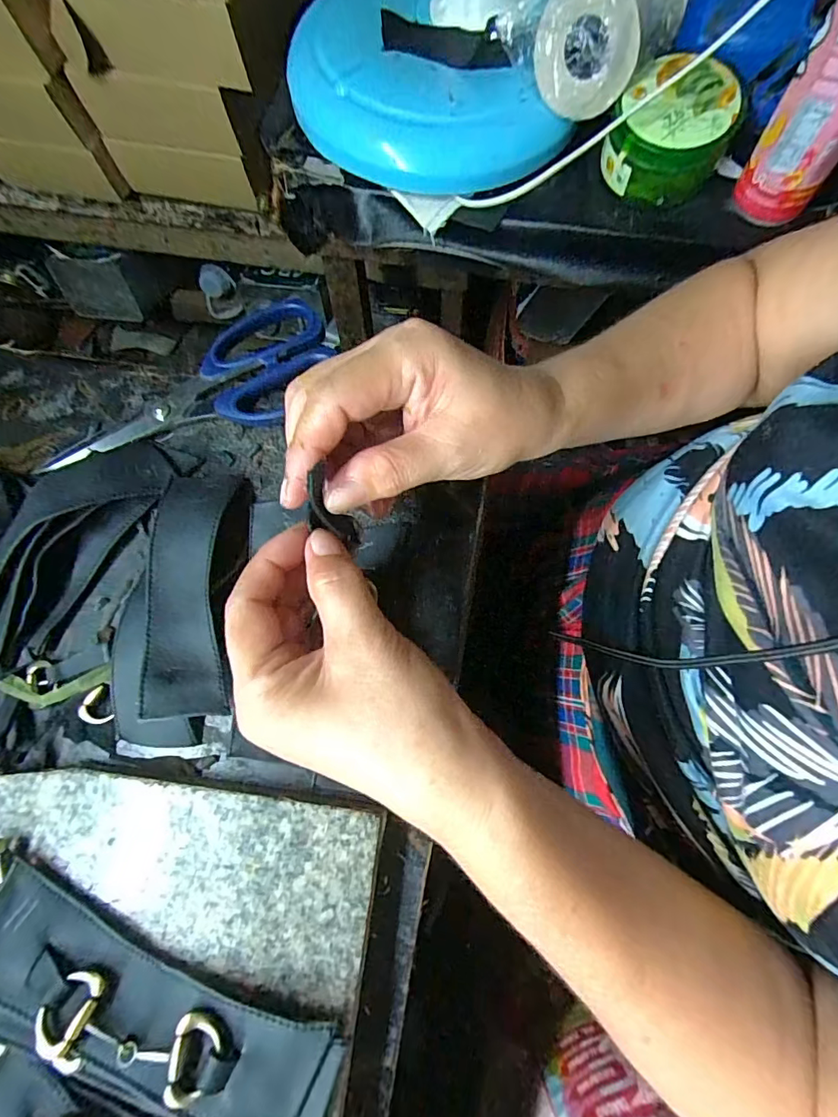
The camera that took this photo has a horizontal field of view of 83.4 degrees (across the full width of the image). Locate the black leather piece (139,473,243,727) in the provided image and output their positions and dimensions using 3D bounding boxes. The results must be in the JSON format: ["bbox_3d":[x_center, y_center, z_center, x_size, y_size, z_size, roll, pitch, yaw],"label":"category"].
[{"bbox_3d":[-0.117,0.012,0.242,0.040,0.012,0.130,-4,71,-6],"label":"black leather piece"}]

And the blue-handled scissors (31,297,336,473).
[{"bbox_3d":[-0.142,-0.105,0.286,0.178,0.013,0.082,-15,74,-2],"label":"blue-handled scissors"}]

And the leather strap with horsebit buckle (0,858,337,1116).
[{"bbox_3d":[-0.112,0.177,0.187,0.150,0.018,0.041,19,76,8],"label":"leather strap with horsebit buckle"}]

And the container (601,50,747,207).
[{"bbox_3d":[0.223,-0.374,0.422,0.096,0.076,0.091,-1,74,2],"label":"container"}]

